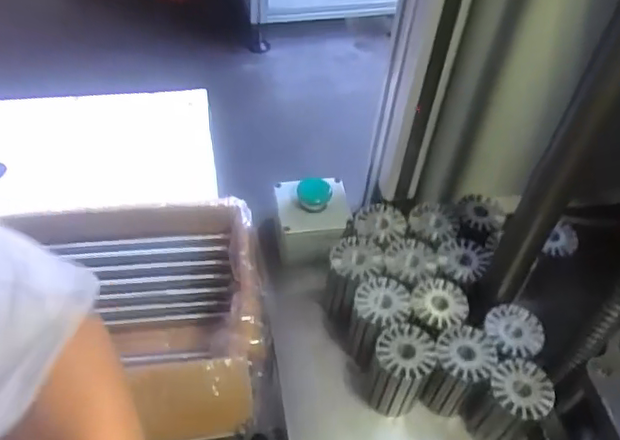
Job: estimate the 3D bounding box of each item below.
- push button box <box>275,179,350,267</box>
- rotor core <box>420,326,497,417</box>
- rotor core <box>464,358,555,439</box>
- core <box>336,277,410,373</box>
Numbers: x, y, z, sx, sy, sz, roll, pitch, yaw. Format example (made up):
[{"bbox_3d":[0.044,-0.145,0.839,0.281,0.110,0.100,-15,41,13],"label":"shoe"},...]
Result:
[{"bbox_3d":[0.000,-0.004,0.662,0.079,0.075,0.074,-3,49,-8],"label":"push button box"},{"bbox_3d":[0.135,0.145,0.555,0.049,0.086,0.058,30,52,20],"label":"rotor core"},{"bbox_3d":[0.177,0.168,0.533,0.051,0.084,0.052,3,48,-3],"label":"rotor core"},{"bbox_3d":[0.063,0.102,0.582,0.054,0.082,0.050,-5,49,-10],"label":"core"}]

